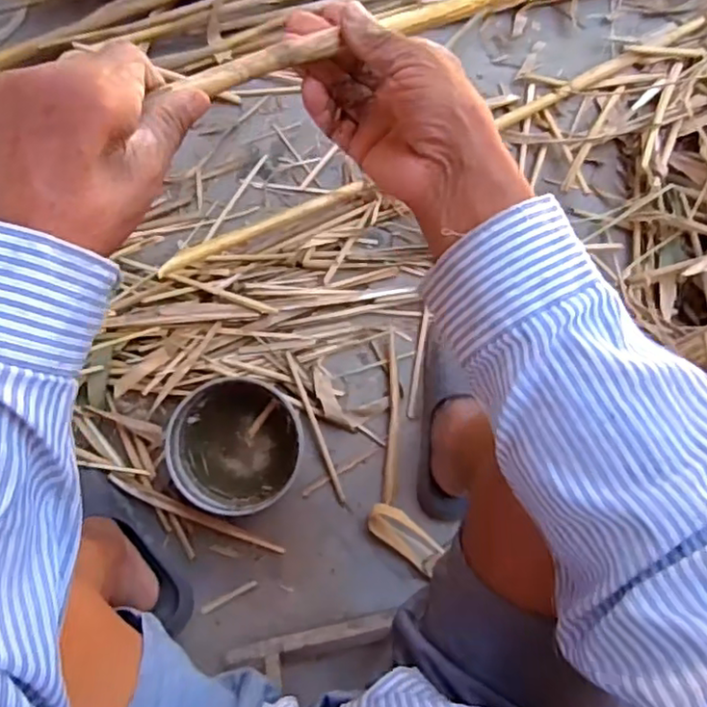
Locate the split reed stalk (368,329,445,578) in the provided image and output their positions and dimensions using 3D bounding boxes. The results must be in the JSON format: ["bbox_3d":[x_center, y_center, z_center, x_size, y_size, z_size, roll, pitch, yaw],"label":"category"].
[{"bbox_3d":[0.046,0.136,0.823,0.081,0.028,0.293,-13,88,-3],"label":"split reed stalk"}]

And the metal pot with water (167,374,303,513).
[{"bbox_3d":[-0.144,0.112,0.791,0.154,0.064,0.159,0,87,-2],"label":"metal pot with water"}]

